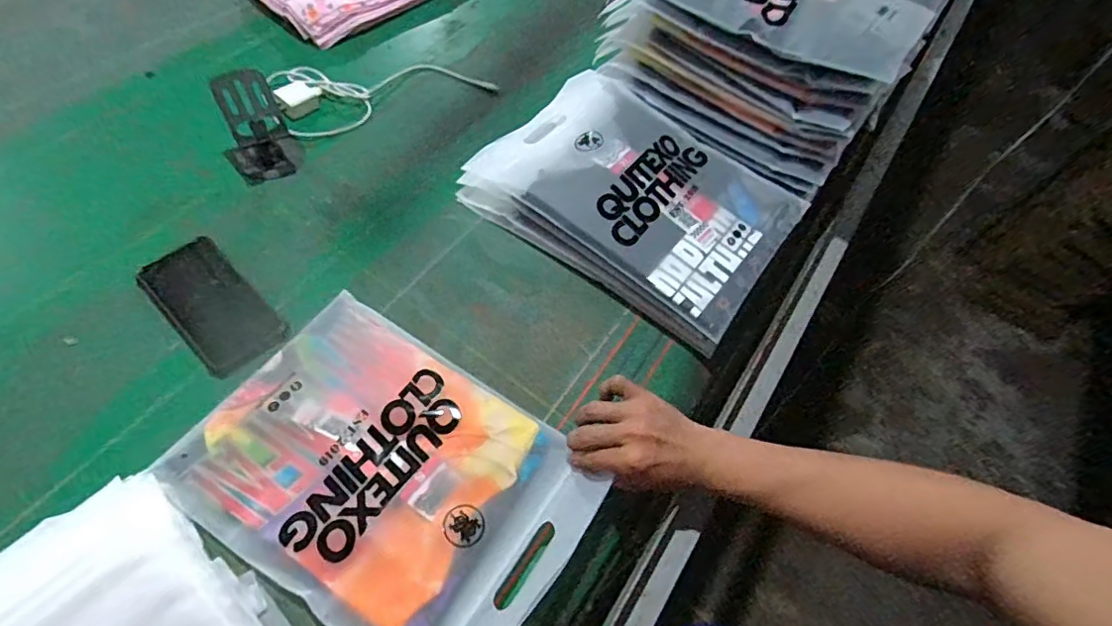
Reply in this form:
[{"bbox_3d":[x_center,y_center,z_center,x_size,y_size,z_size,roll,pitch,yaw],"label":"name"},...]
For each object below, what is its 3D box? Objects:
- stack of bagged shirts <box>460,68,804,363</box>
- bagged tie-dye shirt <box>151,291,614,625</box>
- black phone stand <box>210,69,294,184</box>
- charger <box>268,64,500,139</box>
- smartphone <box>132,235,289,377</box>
[{"bbox_3d":[0.096,-0.147,0.678,0.366,0.066,0.253,37,62,13],"label":"stack of bagged shirts"},{"bbox_3d":[-0.151,0.140,0.499,0.341,0.031,0.236,29,61,13],"label":"bagged tie-dye shirt"},{"bbox_3d":[-0.358,-0.220,0.649,0.073,0.096,0.070,-25,63,-23],"label":"black phone stand"},{"bbox_3d":[-0.234,-0.320,0.771,0.291,0.027,0.107,-15,63,-16],"label":"charger"},{"bbox_3d":[-0.361,-0.009,0.581,0.171,0.010,0.081,43,63,16],"label":"smartphone"}]

